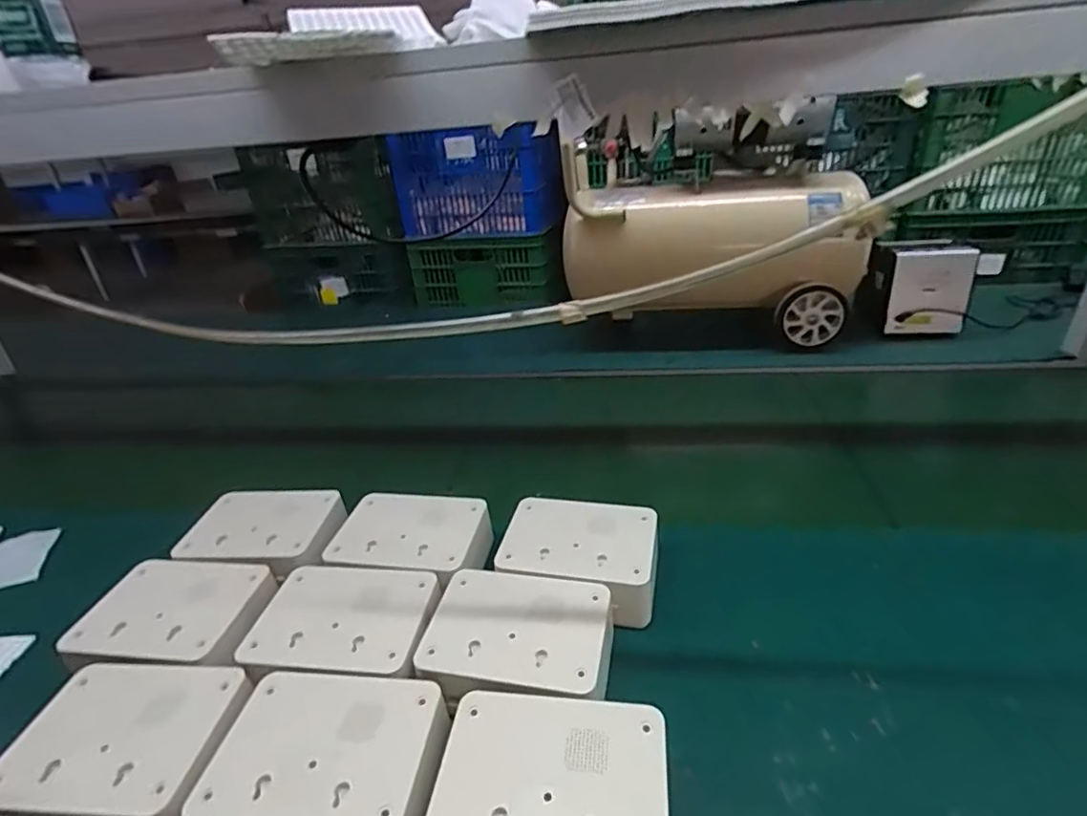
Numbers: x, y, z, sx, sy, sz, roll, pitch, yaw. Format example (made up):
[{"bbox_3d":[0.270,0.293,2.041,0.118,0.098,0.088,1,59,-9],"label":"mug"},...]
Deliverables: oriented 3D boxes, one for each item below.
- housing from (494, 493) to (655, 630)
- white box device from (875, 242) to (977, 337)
[{"bbox_3d":[0.035,0.138,0.535,0.146,0.045,0.107,4,29,17],"label":"housing"},{"bbox_3d":[0.653,-0.207,0.986,0.146,0.149,0.084,3,29,15],"label":"white box device"}]

